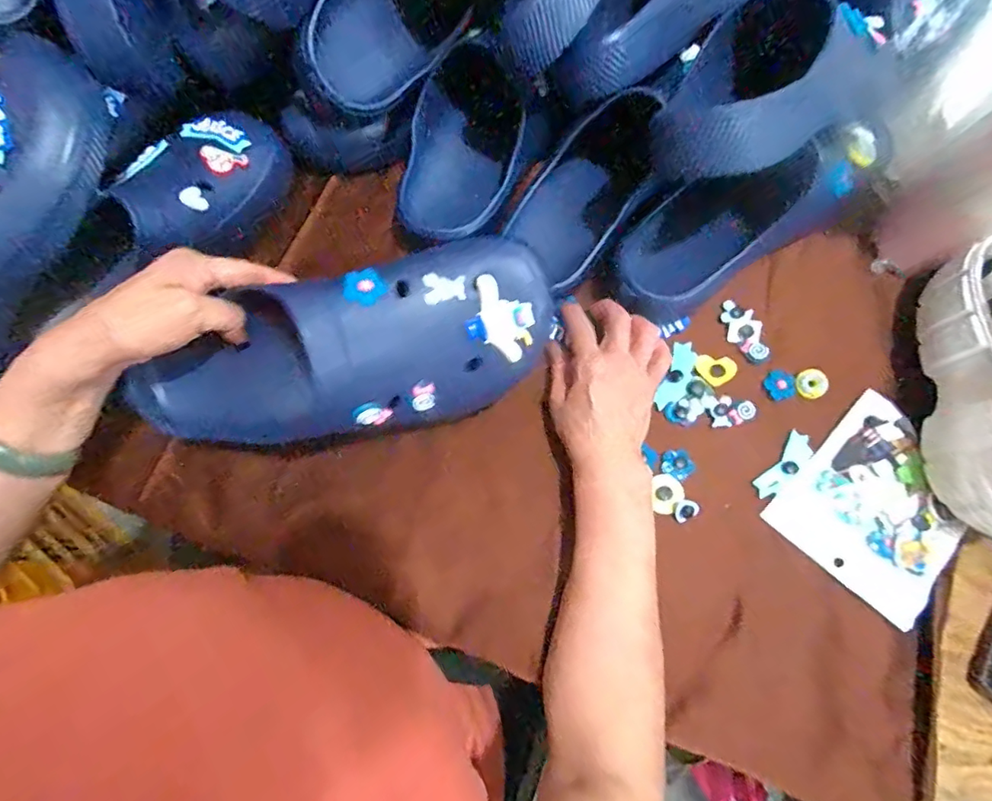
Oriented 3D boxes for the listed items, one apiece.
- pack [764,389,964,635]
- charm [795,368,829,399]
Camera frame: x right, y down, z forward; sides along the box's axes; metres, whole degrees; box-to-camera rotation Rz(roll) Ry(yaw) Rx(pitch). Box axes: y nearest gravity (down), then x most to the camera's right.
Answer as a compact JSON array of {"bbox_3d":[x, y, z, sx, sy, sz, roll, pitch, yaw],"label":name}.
[{"bbox_3d":[0.296,0.076,0.399,0.139,0.015,0.116,-45,71,-7],"label":"pack"},{"bbox_3d":[0.260,-0.014,0.434,0.026,0.004,0.024,0,75,2],"label":"charm"}]

